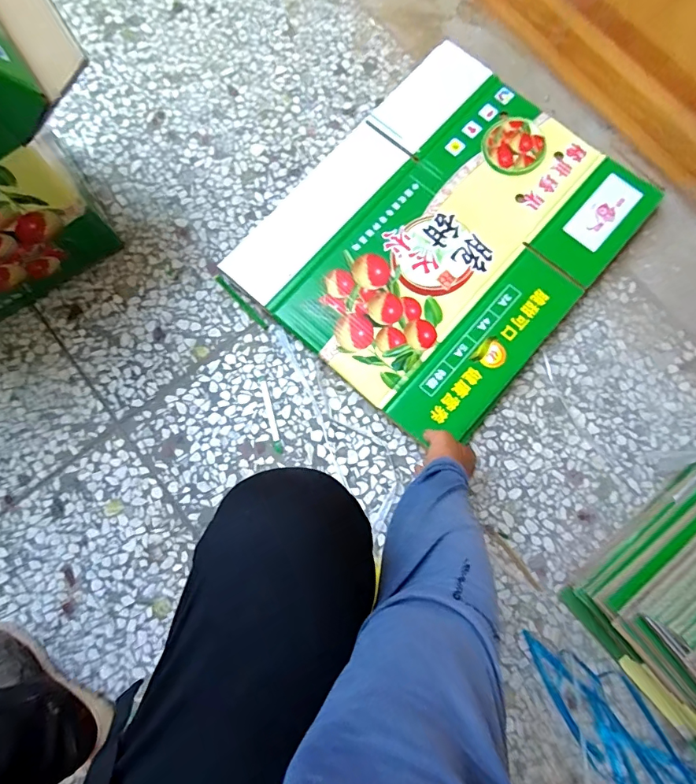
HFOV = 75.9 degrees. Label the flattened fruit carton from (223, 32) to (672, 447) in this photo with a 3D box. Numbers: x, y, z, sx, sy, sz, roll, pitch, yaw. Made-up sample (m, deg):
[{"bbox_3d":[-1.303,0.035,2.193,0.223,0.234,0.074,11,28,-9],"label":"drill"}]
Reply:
[{"bbox_3d":[0.161,-0.272,0.775,0.494,0.024,0.598,40,82,7],"label":"flattened fruit carton"}]

